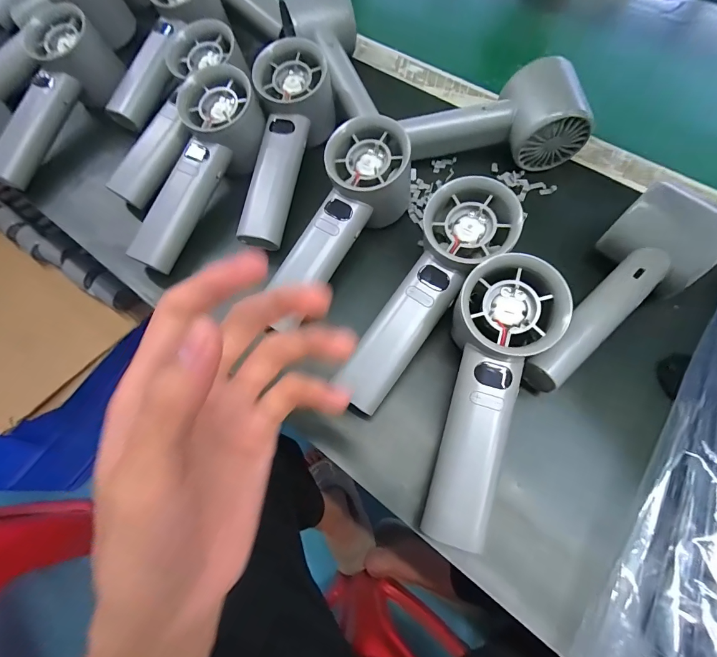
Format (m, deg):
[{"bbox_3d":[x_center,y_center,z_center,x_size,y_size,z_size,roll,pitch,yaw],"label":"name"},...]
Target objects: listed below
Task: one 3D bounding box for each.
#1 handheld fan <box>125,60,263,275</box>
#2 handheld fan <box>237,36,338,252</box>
[{"bbox_3d":[-0.124,-0.120,0.285,0.050,0.042,0.159,24,87,12],"label":"handheld fan"},{"bbox_3d":[-0.058,-0.140,0.287,0.063,0.041,0.166,13,86,7],"label":"handheld fan"}]

